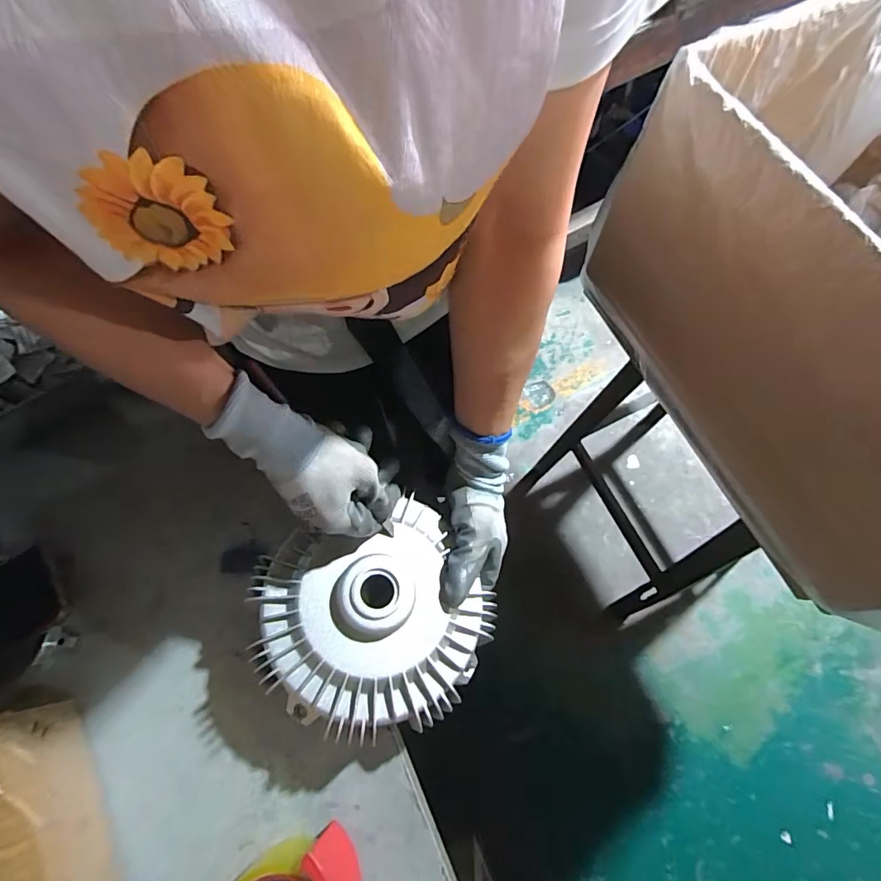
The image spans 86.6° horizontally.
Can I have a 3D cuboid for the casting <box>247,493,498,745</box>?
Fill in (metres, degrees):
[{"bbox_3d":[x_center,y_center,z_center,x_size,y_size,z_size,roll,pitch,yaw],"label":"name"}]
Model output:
[{"bbox_3d":[-0.051,0.136,0.364,0.173,0.046,0.156,-17,69,-4],"label":"casting"}]

